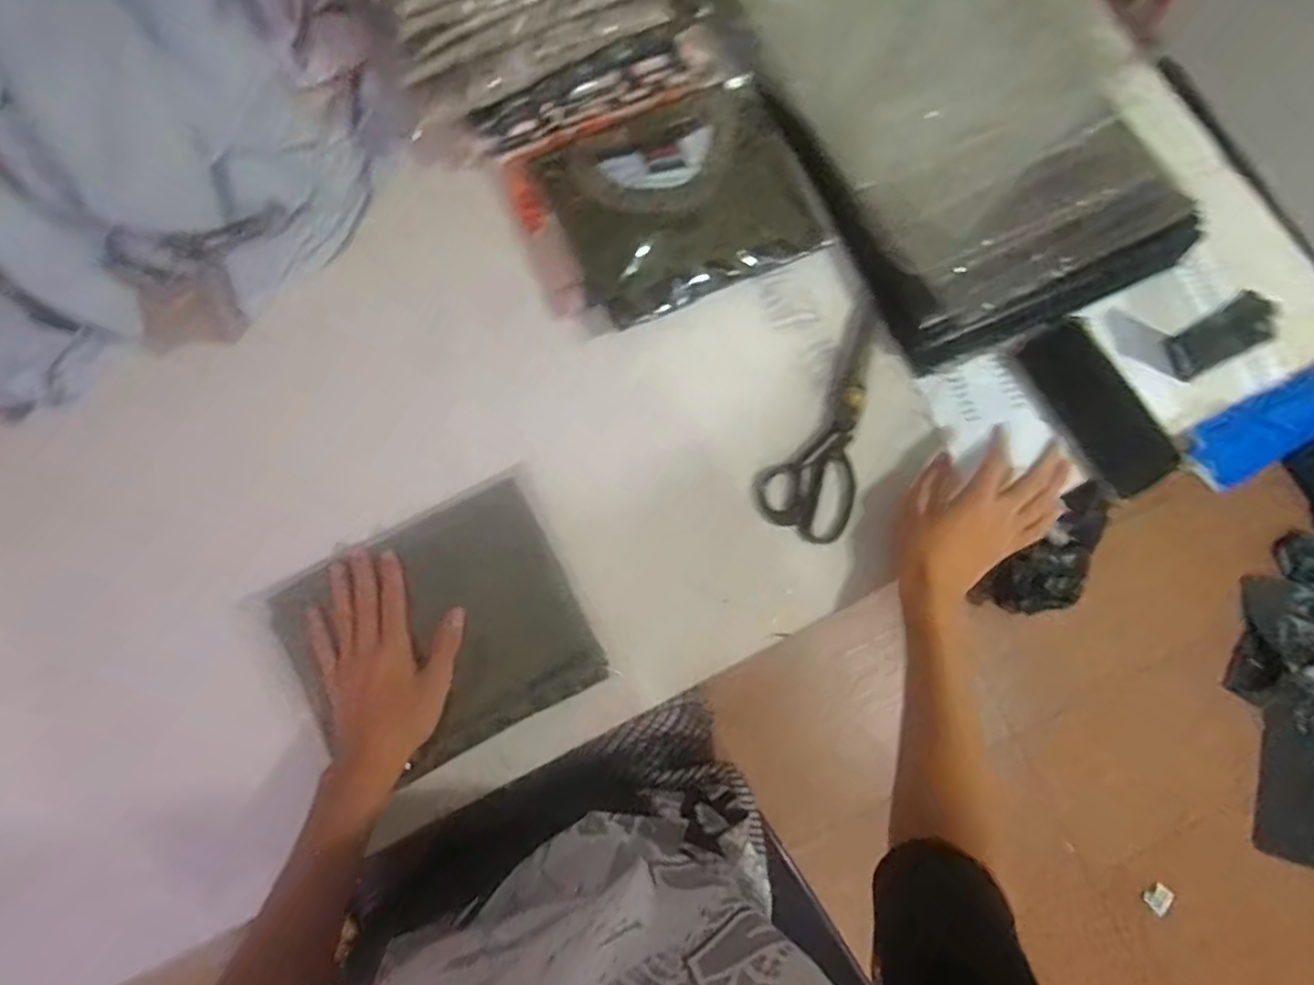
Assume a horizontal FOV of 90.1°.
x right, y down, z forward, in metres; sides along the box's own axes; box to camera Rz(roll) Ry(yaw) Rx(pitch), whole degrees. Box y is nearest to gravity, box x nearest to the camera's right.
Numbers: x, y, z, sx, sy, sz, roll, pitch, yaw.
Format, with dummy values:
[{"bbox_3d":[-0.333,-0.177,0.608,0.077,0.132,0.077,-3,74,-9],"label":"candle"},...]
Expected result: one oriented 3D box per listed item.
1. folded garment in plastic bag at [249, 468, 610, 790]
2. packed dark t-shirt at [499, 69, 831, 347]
[{"bbox_3d":[-0.182,0.116,0.536,0.238,0.026,0.188,-28,78,-7],"label":"folded garment in plastic bag"},{"bbox_3d":[0.007,-0.272,0.618,0.261,0.035,0.206,-22,78,-5],"label":"packed dark t-shirt"}]

